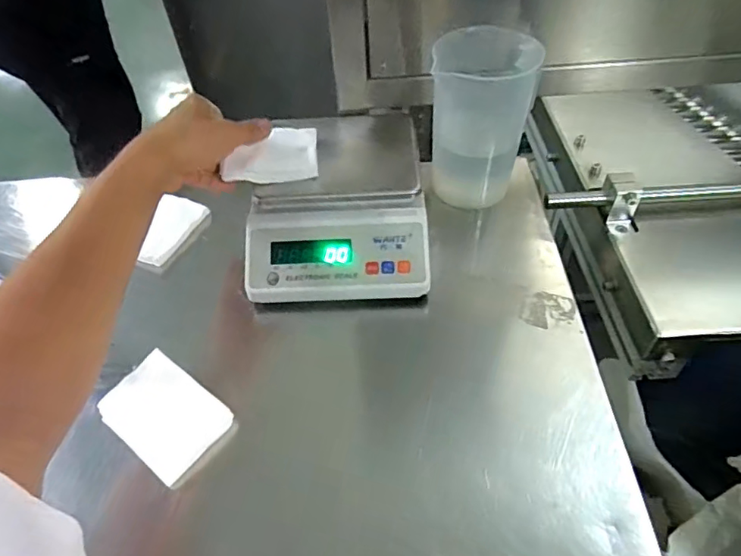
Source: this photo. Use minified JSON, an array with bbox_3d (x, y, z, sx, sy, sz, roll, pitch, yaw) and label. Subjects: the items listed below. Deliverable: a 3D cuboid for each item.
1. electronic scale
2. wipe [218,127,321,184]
[{"bbox_3d":[-0.031,-0.084,0.591,0.192,0.088,0.236,-2,49,3],"label":"electronic scale"},{"bbox_3d":[-0.103,-0.128,0.550,0.093,0.013,0.056,-1,83,1],"label":"wipe"}]

